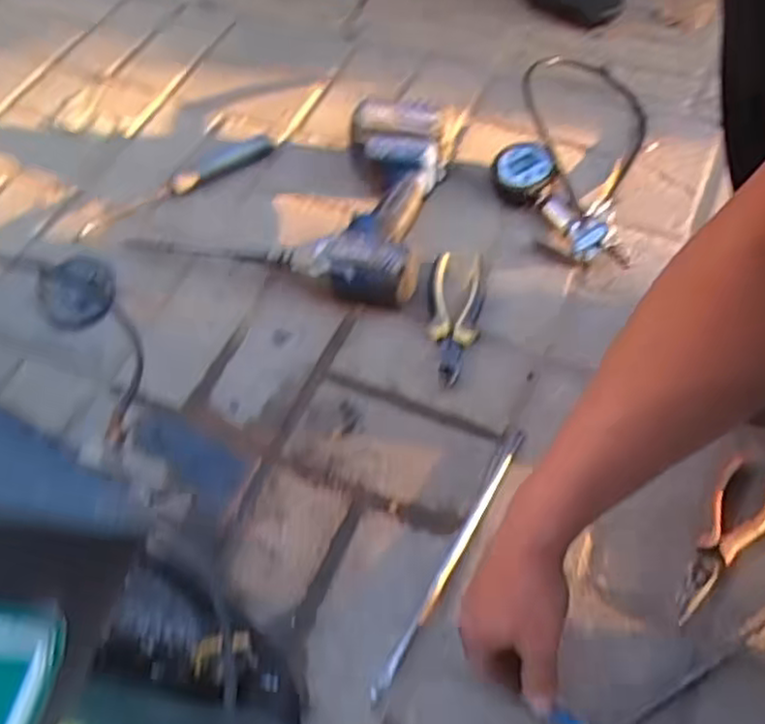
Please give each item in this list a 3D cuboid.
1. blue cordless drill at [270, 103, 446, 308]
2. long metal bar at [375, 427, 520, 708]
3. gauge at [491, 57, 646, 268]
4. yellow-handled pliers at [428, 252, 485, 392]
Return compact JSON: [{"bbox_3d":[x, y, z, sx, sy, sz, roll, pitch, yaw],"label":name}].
[{"bbox_3d":[-0.013,-0.177,0.770,0.149,0.069,0.235,17,73,13],"label":"blue cordless drill"},{"bbox_3d":[0.061,0.162,0.605,0.012,0.007,0.261,26,63,18],"label":"long metal bar"},{"bbox_3d":[0.216,-0.247,0.817,0.158,0.054,0.304,12,59,11],"label":"gauge"},{"bbox_3d":[0.072,-0.049,0.719,0.054,0.019,0.150,5,58,6],"label":"yellow-handled pliers"}]

